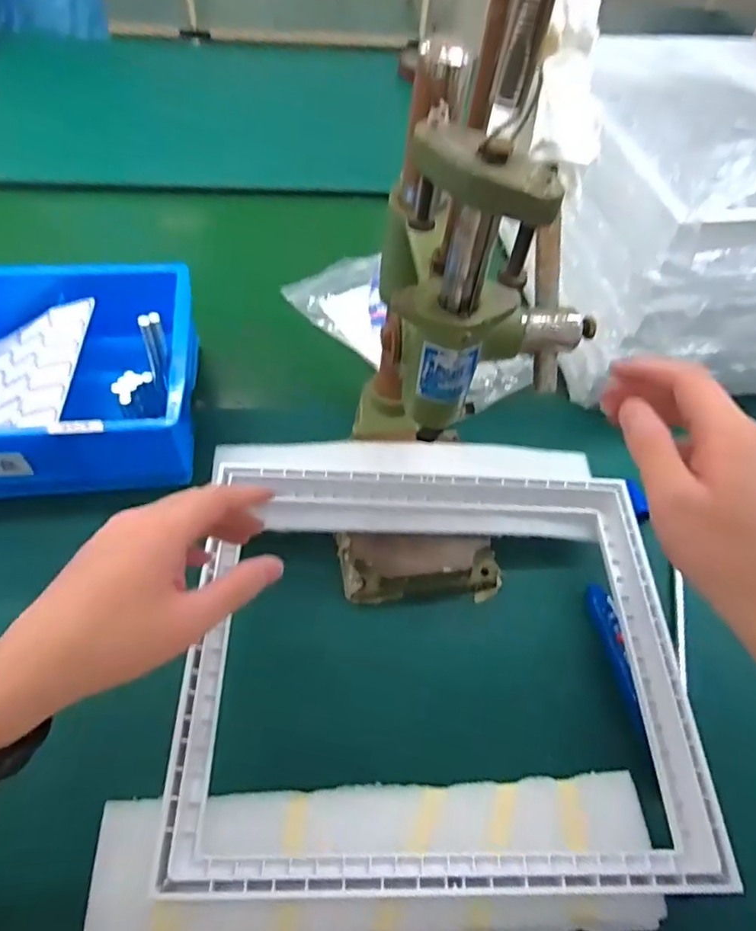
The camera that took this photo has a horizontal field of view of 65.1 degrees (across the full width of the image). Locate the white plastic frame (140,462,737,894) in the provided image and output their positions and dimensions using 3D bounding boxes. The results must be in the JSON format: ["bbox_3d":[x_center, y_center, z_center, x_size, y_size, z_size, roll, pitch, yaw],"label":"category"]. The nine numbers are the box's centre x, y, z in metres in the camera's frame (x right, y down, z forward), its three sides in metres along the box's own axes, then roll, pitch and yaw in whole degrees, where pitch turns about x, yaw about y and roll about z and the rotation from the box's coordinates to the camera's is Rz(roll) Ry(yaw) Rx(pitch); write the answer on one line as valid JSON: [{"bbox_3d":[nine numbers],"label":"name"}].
[{"bbox_3d":[0.044,0.125,0.403,0.326,0.031,0.272,2,56,-3],"label":"white plastic frame"}]

